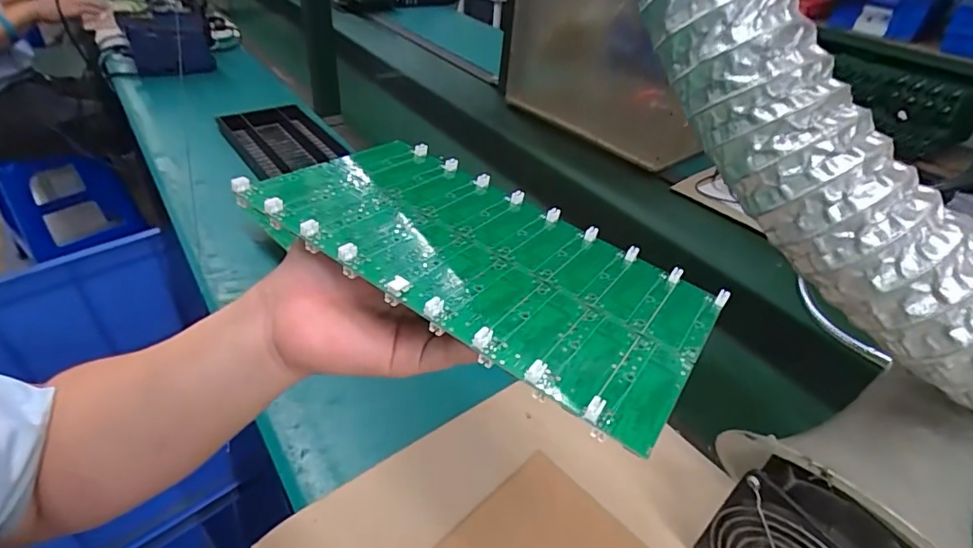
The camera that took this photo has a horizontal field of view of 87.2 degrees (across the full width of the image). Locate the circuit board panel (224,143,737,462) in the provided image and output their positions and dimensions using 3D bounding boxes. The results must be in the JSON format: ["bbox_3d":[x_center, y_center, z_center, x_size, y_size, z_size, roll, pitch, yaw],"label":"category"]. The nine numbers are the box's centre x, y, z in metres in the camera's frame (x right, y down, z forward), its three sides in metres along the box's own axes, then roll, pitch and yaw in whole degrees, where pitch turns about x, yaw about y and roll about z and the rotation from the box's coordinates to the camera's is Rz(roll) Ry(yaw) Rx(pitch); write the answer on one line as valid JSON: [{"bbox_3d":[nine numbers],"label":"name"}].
[{"bbox_3d":[-0.001,-0.017,0.290,0.249,0.009,0.141,30,39,23],"label":"circuit board panel"}]

